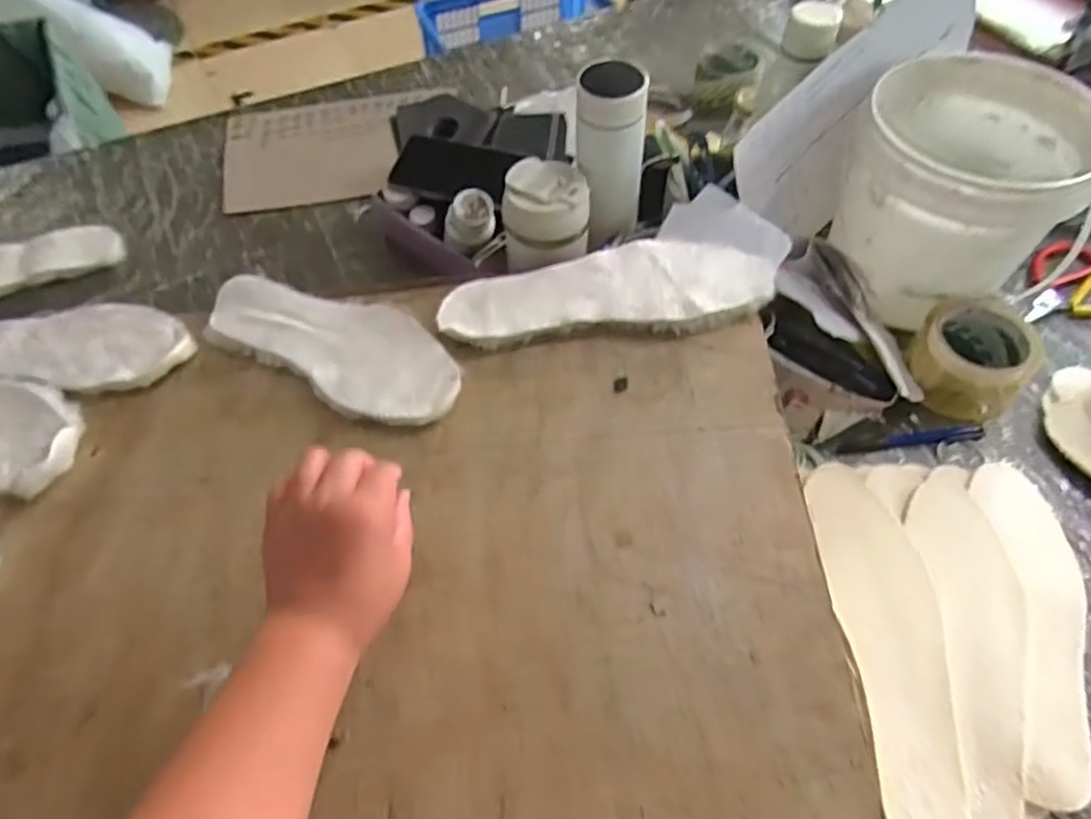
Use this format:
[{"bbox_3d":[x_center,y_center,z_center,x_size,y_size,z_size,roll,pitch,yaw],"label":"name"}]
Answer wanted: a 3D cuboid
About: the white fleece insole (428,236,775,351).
[{"bbox_3d":[0.052,-0.106,0.600,0.280,0.019,0.095,-4,55,7],"label":"white fleece insole"}]

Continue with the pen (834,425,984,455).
[{"bbox_3d":[0.352,0.029,0.663,0.129,0.017,0.015,-9,57,10],"label":"pen"}]

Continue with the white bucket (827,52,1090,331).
[{"bbox_3d":[0.410,-0.209,0.688,0.211,0.179,0.224,0,56,1],"label":"white bucket"}]

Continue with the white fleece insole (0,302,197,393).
[{"bbox_3d":[-0.472,-0.063,0.663,0.275,0.012,0.099,4,58,11],"label":"white fleece insole"}]

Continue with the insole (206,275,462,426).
[{"bbox_3d":[-0.192,-0.062,0.611,0.269,0.014,0.097,25,71,21],"label":"insole"}]

